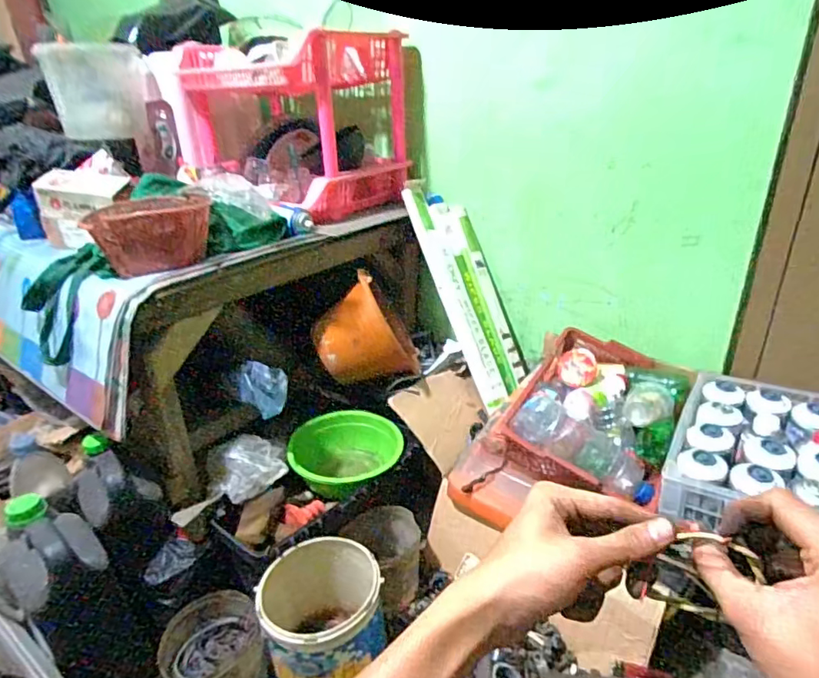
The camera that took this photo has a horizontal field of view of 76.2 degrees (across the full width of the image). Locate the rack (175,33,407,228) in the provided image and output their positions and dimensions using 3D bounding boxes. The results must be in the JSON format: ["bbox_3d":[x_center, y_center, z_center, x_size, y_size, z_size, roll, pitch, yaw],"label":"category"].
[{"bbox_3d":[-0.257,-0.482,1.187,0.425,0.319,0.335,19,32,38],"label":"rack"}]

